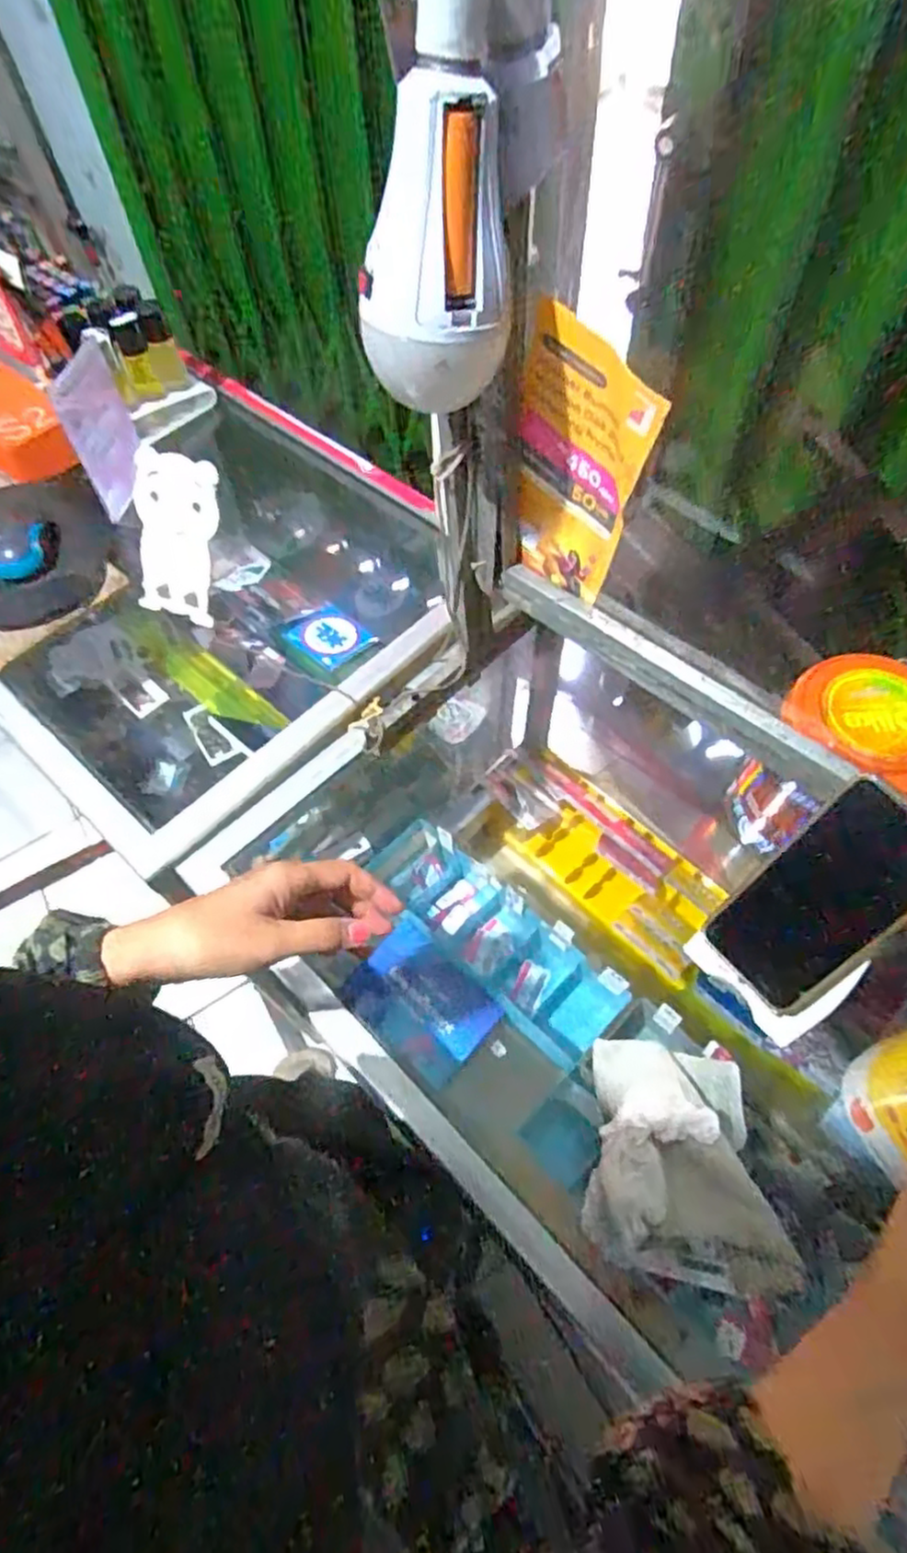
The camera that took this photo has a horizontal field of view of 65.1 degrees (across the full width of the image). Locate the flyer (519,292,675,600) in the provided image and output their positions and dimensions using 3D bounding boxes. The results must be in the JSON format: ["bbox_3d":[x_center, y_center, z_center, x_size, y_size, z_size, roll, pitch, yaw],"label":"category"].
[{"bbox_3d":[0.078,-0.189,0.455,0.015,0.179,0.090,-38,72,-17],"label":"flyer"}]

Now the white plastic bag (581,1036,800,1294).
[{"bbox_3d":[0.152,0.245,0.457,0.122,0.055,0.133,8,61,6],"label":"white plastic bag"}]

